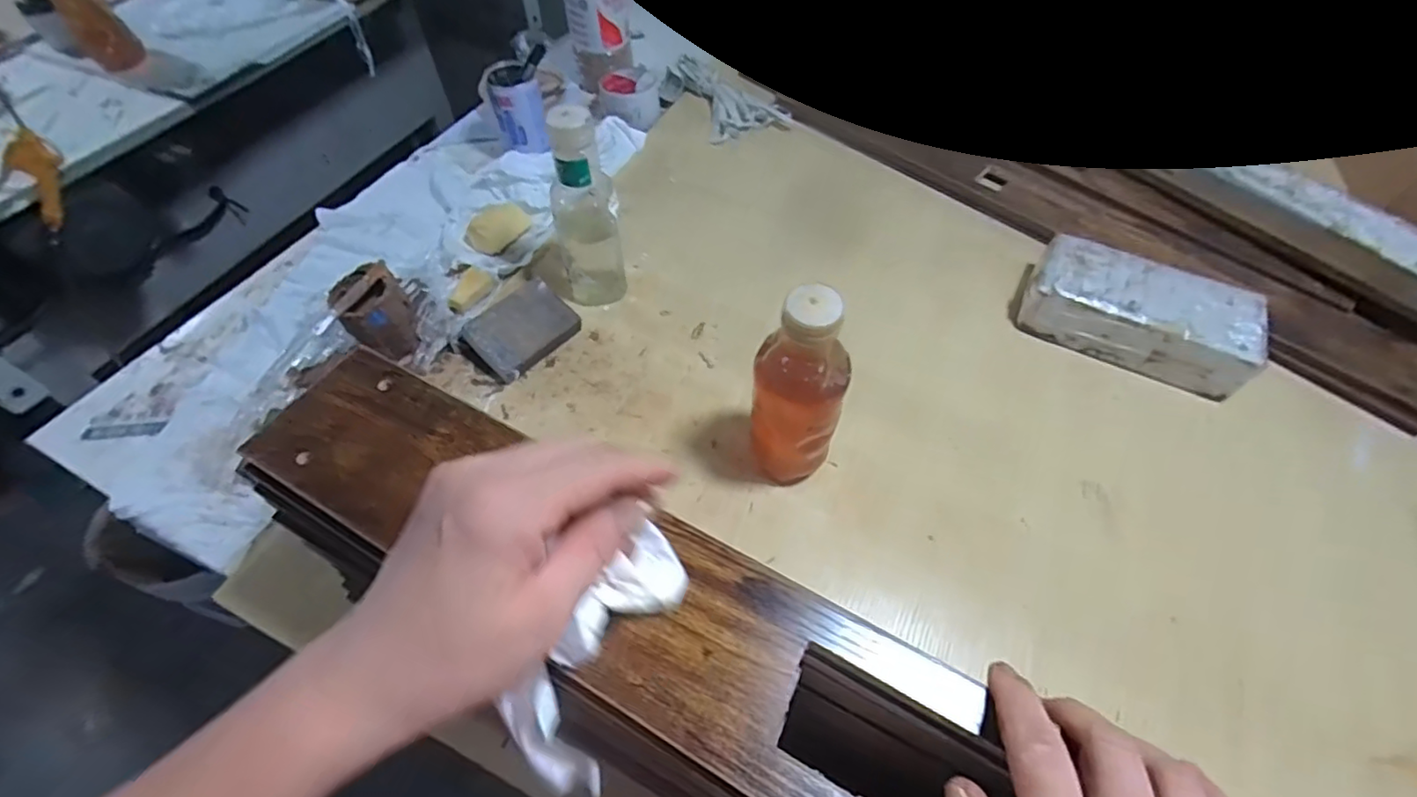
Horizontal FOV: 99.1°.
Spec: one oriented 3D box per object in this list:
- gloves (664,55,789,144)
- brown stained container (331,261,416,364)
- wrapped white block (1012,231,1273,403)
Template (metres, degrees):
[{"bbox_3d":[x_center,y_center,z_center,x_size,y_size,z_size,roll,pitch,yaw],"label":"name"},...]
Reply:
[{"bbox_3d":[0.016,-0.436,0.872,0.115,0.034,0.189,-29,60,-18],"label":"gloves"},{"bbox_3d":[-0.338,-0.088,0.614,0.065,0.074,0.073,-34,61,-20],"label":"brown stained container"},{"bbox_3d":[0.437,-0.088,0.615,0.213,0.056,0.103,21,58,15],"label":"wrapped white block"}]

